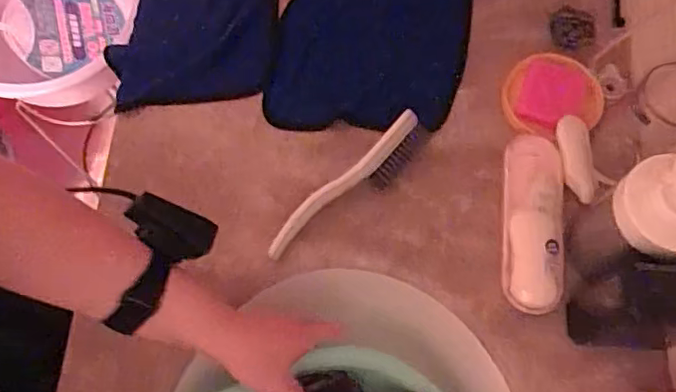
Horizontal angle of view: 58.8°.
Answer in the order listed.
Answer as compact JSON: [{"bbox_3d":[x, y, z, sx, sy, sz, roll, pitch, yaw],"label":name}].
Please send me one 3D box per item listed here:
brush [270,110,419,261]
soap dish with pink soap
[{"bbox_3d":[0.011,-0.006,0.587,0.192,0.035,0.034,-40,74,-13],"label":"brush"},{"bbox_3d":[0.219,-0.109,0.621,0.089,0.026,0.090,-1,68,2],"label":"soap dish with pink soap"}]

